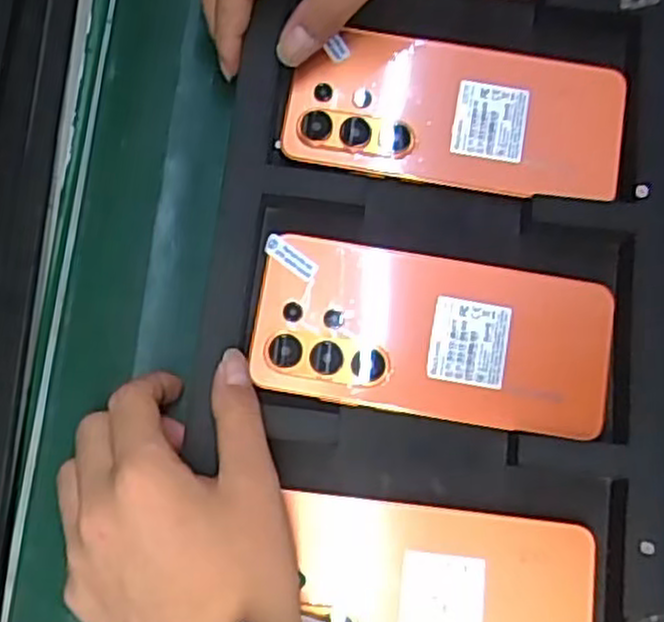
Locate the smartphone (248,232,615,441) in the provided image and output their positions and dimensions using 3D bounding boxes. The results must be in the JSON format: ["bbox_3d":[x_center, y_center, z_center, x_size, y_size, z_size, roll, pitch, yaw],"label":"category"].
[{"bbox_3d":[0.048,0.011,0.378,0.167,0.005,0.077,9,78,2],"label":"smartphone"}]

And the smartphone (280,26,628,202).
[{"bbox_3d":[0.063,-0.102,0.401,0.167,0.006,0.077,9,78,2],"label":"smartphone"}]

